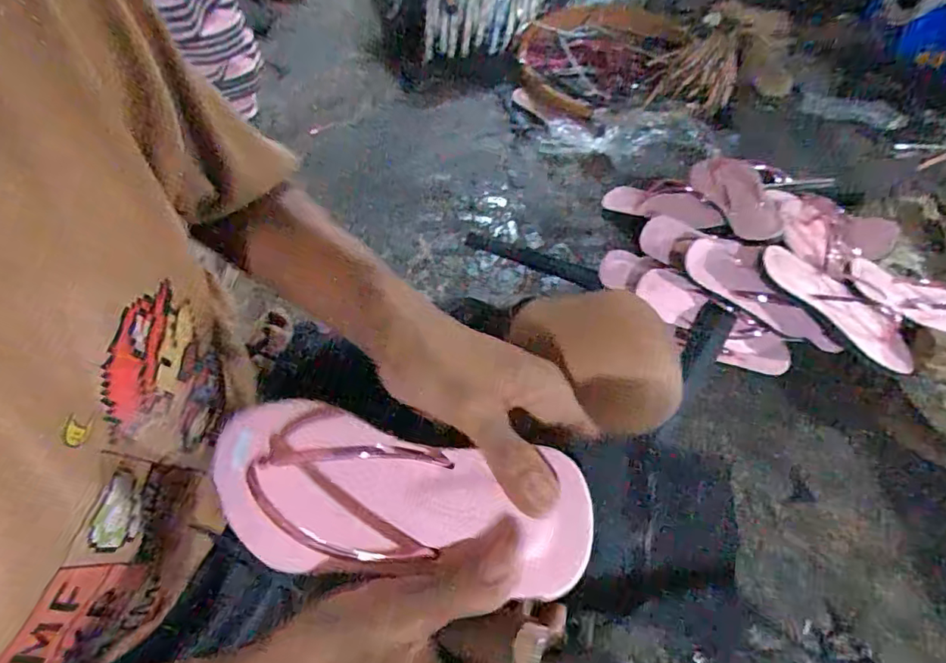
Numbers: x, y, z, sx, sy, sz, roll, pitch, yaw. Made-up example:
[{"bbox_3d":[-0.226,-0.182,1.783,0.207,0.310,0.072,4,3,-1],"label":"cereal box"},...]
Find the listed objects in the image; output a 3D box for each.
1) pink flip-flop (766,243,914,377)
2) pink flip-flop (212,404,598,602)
[{"bbox_3d":[0.496,-0.037,0.716,0.243,0.040,0.072,37,59,1],"label":"pink flip-flop"},{"bbox_3d":[-0.063,0.084,0.282,0.242,0.052,0.088,6,53,23],"label":"pink flip-flop"}]

